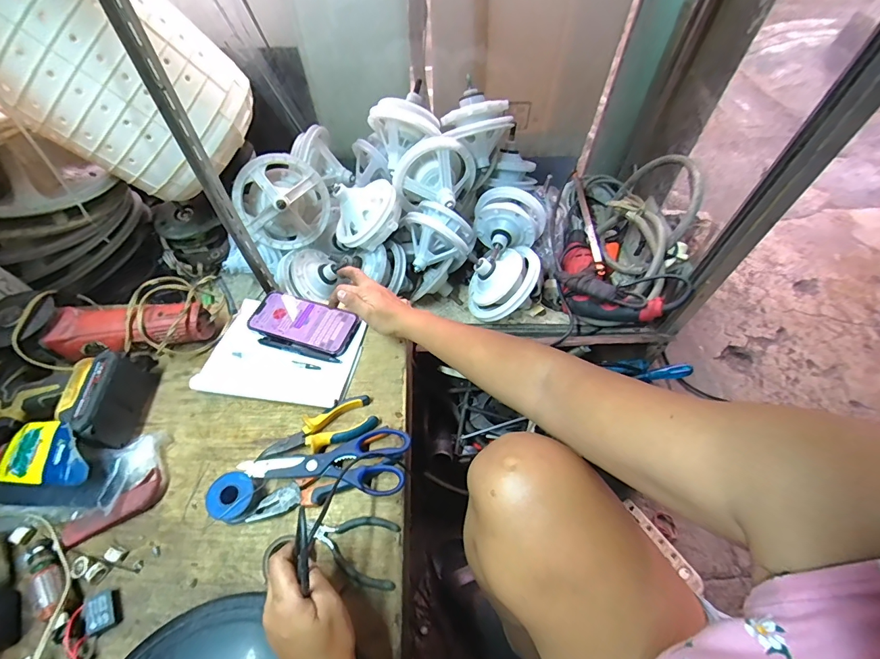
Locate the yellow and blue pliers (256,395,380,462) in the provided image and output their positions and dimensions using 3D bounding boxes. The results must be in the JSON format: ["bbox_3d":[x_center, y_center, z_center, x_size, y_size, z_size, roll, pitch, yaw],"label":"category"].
[{"bbox_3d":[-0.158,0.138,0.537,0.147,0.017,0.057,-22,59,-13],"label":"yellow and blue pliers"}]

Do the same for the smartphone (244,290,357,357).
[{"bbox_3d":[-0.215,-0.012,0.632,0.164,0.010,0.078,17,59,12],"label":"smartphone"}]

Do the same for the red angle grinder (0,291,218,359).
[{"bbox_3d":[-0.488,-0.012,0.594,0.266,0.078,0.095,-6,57,-4],"label":"red angle grinder"}]

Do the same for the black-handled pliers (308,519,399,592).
[{"bbox_3d":[-0.105,0.254,0.472,0.115,0.009,0.068,7,57,5],"label":"black-handled pliers"}]

